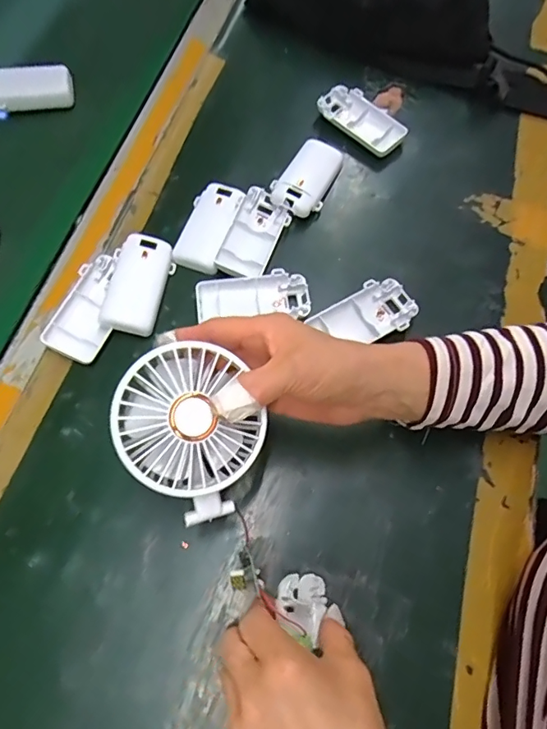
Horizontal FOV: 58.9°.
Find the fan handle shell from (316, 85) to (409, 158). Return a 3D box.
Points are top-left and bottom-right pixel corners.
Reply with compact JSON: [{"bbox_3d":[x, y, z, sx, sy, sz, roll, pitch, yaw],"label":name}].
[{"bbox_3d":[0.089,-0.252,0.502,0.093,0.019,0.050,40,71,16],"label":"fan handle shell"}]

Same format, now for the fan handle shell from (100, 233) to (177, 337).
[{"bbox_3d":[-0.116,-0.071,0.408,0.046,0.017,0.091,9,66,3],"label":"fan handle shell"}]

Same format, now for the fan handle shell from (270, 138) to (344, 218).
[{"bbox_3d":[0.032,-0.181,0.467,0.047,0.024,0.091,20,67,8],"label":"fan handle shell"}]

